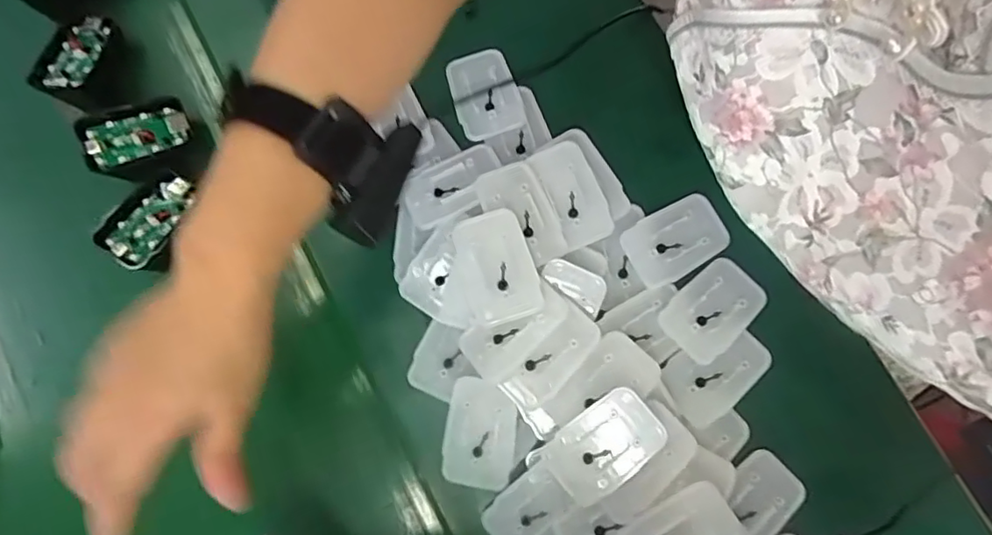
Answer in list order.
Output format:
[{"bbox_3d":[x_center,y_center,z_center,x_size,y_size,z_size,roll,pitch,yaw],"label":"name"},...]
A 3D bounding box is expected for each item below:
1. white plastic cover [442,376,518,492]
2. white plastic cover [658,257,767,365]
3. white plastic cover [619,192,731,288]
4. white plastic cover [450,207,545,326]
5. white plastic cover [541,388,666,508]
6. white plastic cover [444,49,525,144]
[{"bbox_3d":[-0.010,0.107,0.369,0.044,0.004,0.069,7,92,8],"label":"white plastic cover"},{"bbox_3d":[0.141,0.026,0.371,0.067,0.005,0.044,-43,79,-4],"label":"white plastic cover"},{"bbox_3d":[0.120,-0.020,0.380,0.067,0.004,0.043,-30,78,-1],"label":"white plastic cover"},{"bbox_3d":[0.000,0.000,0.367,0.047,0.006,0.068,-17,87,9],"label":"white plastic cover"},{"bbox_3d":[0.065,0.106,0.343,0.069,0.005,0.044,-39,74,6],"label":"white plastic cover"},{"bbox_3d":[-0.008,-0.126,0.413,0.046,0.007,0.069,-19,78,1],"label":"white plastic cover"}]

